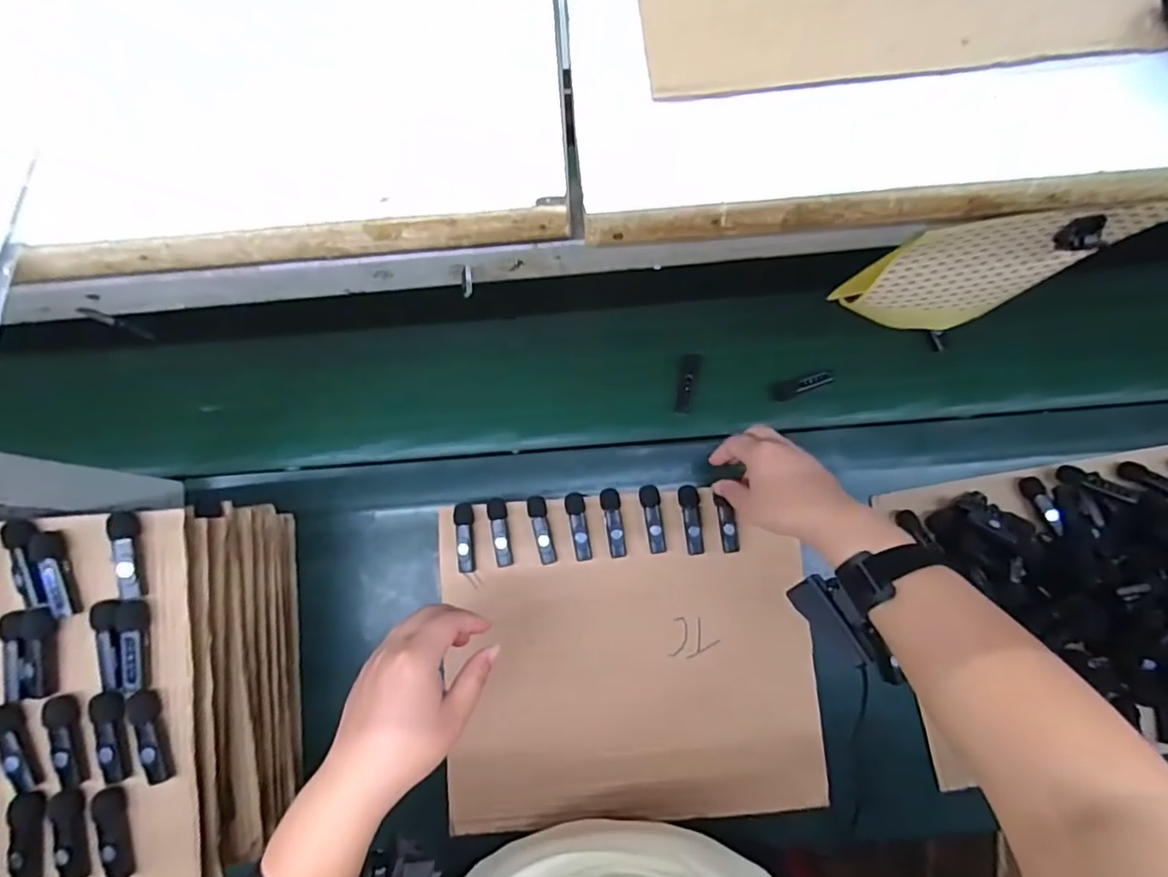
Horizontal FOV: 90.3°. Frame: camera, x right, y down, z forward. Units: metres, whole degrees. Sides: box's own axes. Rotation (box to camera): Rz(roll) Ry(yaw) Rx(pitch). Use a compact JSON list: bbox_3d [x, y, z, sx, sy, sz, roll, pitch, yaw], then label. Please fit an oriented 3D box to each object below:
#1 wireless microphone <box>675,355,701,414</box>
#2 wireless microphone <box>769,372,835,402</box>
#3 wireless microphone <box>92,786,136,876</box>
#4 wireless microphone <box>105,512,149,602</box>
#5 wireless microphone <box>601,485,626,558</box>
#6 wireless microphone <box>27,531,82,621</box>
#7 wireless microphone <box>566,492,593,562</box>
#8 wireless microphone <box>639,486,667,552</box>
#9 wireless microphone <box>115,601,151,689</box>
[{"bbox_3d":[0.114,-0.060,0.640,0.020,0.014,0.063,10,92,3],"label":"wireless microphone"},{"bbox_3d":[0.239,-0.059,0.641,0.071,0.014,0.022,-17,79,-2],"label":"wireless microphone"},{"bbox_3d":[-0.344,0.290,0.426,0.021,0.011,0.065,-10,79,-1],"label":"wireless microphone"},{"bbox_3d":[-0.342,0.087,0.437,0.014,0.022,0.065,-11,79,-1],"label":"wireless microphone"},{"bbox_3d":[0.028,0.082,0.563,0.019,0.011,0.066,-6,79,0],"label":"wireless microphone"},{"bbox_3d":[-0.397,0.101,0.437,0.020,0.014,0.065,-17,79,-2],"label":"wireless microphone"},{"bbox_3d":[-0.005,0.086,0.566,0.019,0.010,0.066,-7,79,0],"label":"wireless microphone"},{"bbox_3d":[0.068,0.079,0.566,0.020,0.010,0.065,-9,79,0],"label":"wireless microphone"},{"bbox_3d":[-0.338,0.154,0.435,0.016,0.014,0.064,-4,79,1],"label":"wireless microphone"}]

